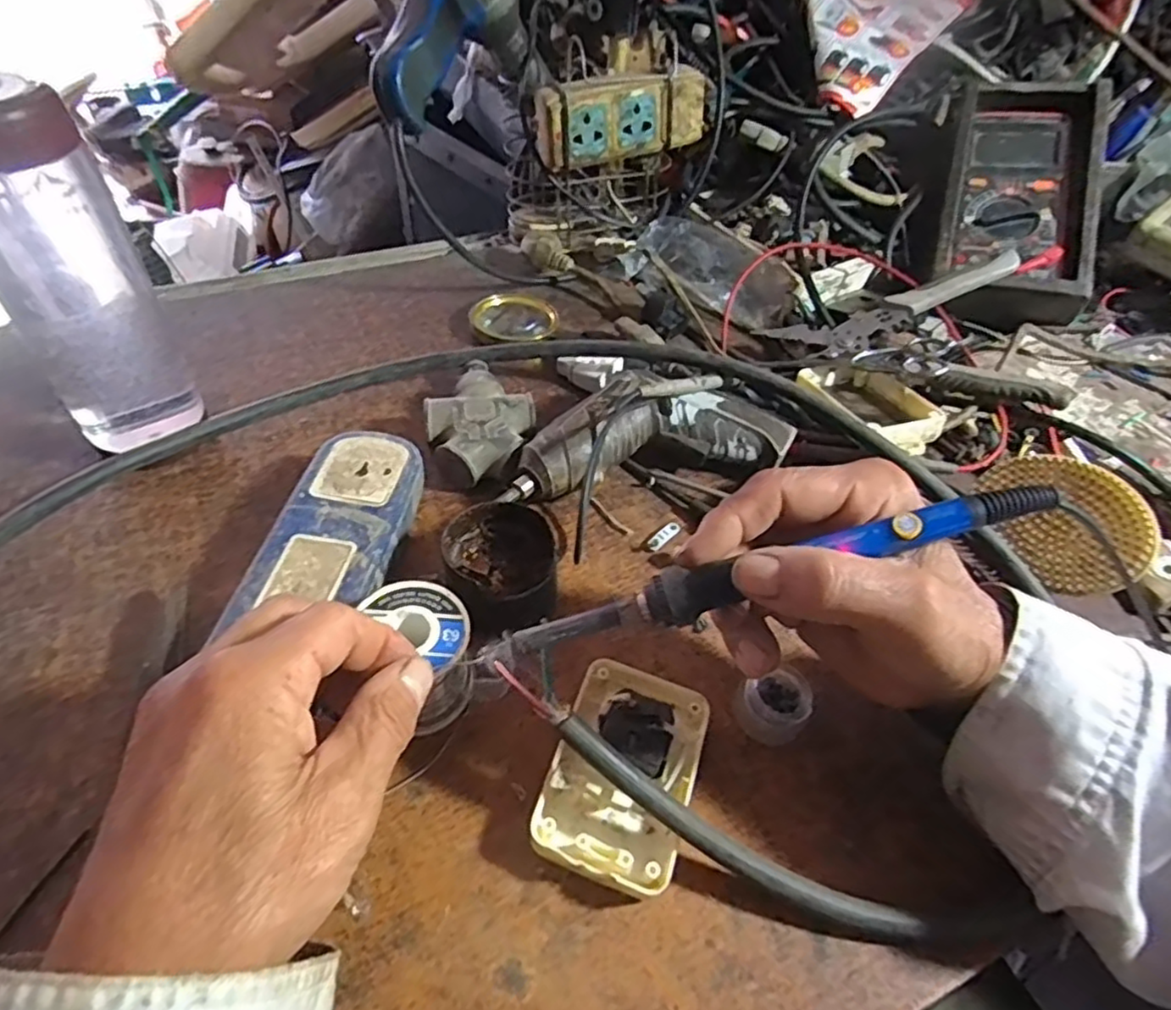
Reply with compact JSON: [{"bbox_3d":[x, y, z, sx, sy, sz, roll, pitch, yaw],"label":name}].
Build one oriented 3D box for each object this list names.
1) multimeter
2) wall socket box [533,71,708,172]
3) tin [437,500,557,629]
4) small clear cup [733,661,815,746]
[{"bbox_3d":[0.344,-0.253,0.537,0.117,0.061,0.231,14,77,9],"label":"multimeter"},{"bbox_3d":[0.031,-0.303,0.521,0.138,0.056,0.022,-13,51,-13],"label":"wall socket box"},{"bbox_3d":[-0.044,0.031,0.354,0.057,0.046,0.054,1,49,-1],"label":"tin"},{"bbox_3d":[0.091,0.096,0.320,0.034,0.020,0.032,1,49,-1],"label":"small clear cup"}]

